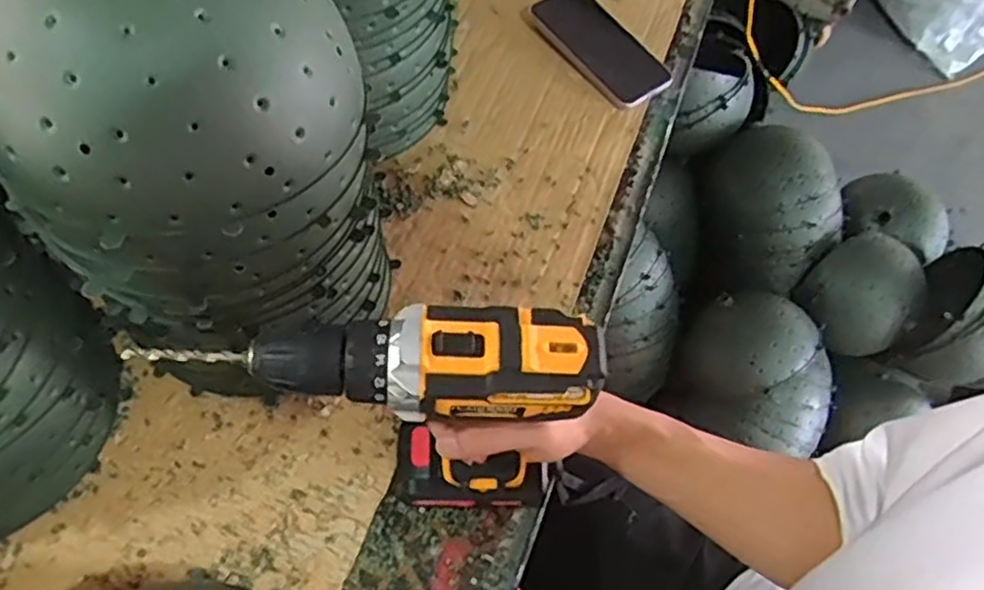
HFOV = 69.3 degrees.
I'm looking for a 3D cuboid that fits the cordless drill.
[{"bbox_3d":[-0.055,0.076,0.448,0.212,0.193,0.063,3,61,-1],"label":"cordless drill"}]

